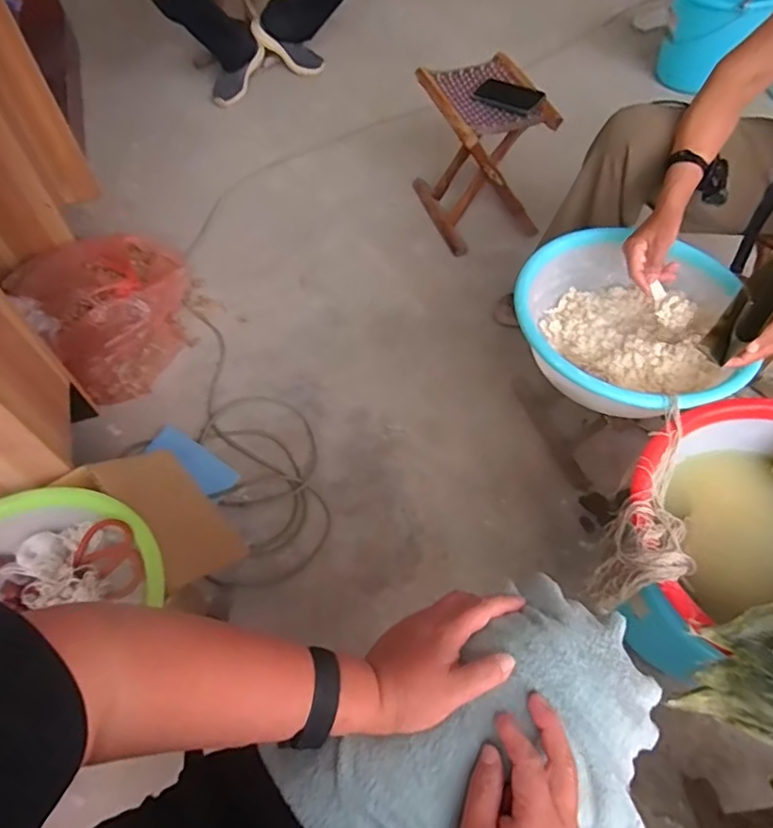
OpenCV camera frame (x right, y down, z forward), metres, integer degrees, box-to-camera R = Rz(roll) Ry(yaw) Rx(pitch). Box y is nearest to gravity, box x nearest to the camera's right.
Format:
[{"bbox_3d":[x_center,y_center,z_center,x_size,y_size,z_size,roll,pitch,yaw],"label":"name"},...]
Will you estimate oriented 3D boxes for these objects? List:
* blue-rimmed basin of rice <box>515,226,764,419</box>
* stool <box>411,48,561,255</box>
[{"bbox_3d":[0.386,-0.144,0.894,0.336,0.115,0.359,-1,58,2],"label":"blue-rimmed basin of rice"},{"bbox_3d":[0.243,-0.693,1.473,0.266,0.328,0.358,-12,59,-5],"label":"stool"}]

